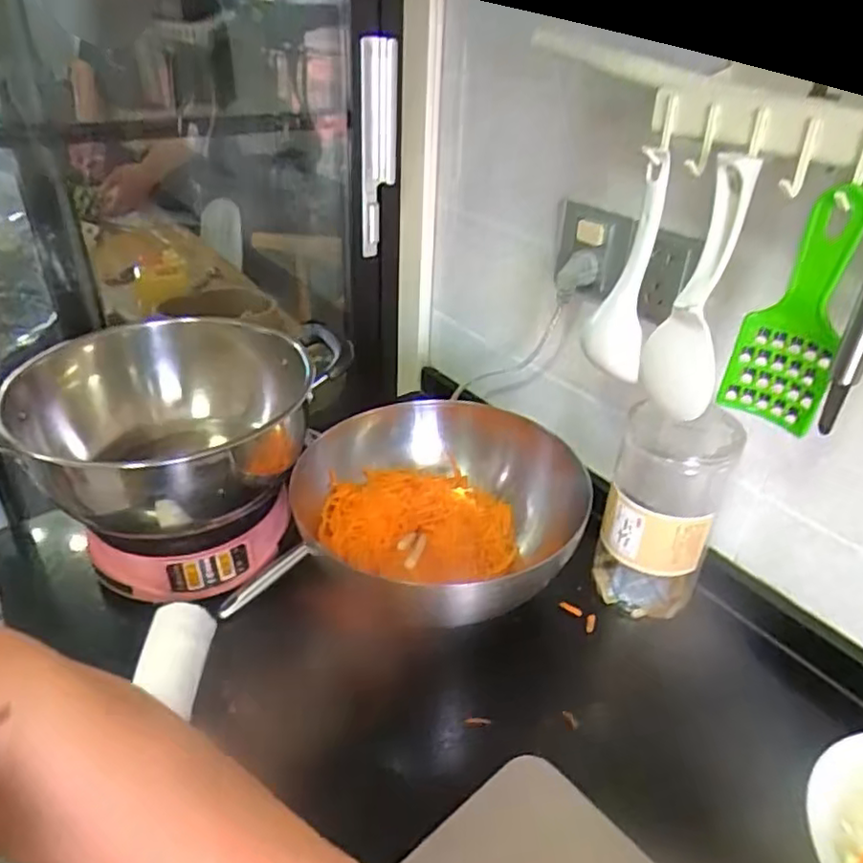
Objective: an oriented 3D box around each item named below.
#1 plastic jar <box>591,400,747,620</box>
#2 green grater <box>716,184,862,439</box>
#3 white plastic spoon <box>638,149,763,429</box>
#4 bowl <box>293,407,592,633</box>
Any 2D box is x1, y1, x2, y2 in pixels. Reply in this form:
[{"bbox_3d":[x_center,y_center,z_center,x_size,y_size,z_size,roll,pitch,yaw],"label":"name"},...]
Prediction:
[{"bbox_3d":[0.211,0.074,0.598,0.092,0.214,0.075,16,36,21],"label":"plastic jar"},{"bbox_3d":[0.245,-0.077,0.435,0.063,0.163,0.013,30,43,35],"label":"green grater"},{"bbox_3d":[0.196,-0.100,0.478,0.049,0.191,0.041,10,35,12],"label":"white plastic spoon"},{"bbox_3d":[0.012,0.071,0.631,0.260,0.114,0.215,27,41,32],"label":"bowl"}]

